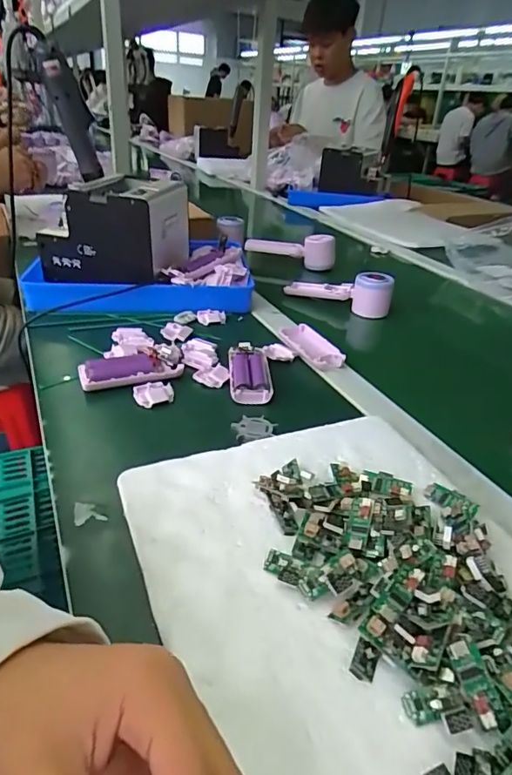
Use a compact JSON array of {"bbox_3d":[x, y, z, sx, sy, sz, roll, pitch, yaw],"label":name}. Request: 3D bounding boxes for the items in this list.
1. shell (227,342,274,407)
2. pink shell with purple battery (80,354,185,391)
[{"bbox_3d":[-0.007,-0.017,0.542,0.046,0.021,0.101,1,31,-3],"label":"shell"},{"bbox_3d":[-0.133,-0.018,0.526,0.105,0.017,0.041,-8,32,-19],"label":"pink shell with purple battery"}]

